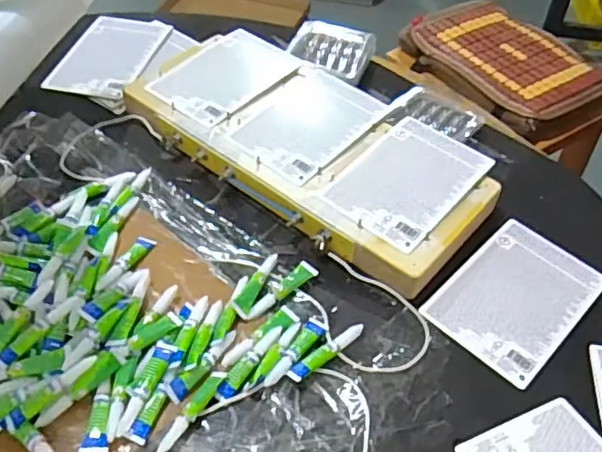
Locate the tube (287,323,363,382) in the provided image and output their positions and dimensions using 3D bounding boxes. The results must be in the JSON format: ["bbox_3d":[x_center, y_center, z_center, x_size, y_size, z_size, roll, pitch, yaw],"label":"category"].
[{"bbox_3d":[0.024,0.112,0.552,0.080,0.011,0.015,-31,56,-25],"label":"tube"}]

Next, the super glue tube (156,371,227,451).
[{"bbox_3d":[-0.092,0.157,0.519,0.013,0.010,0.087,24,52,19],"label":"super glue tube"}]

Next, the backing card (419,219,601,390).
[{"bbox_3d":[0.212,0.066,0.607,0.116,0.004,0.172,36,57,27],"label":"backing card"}]

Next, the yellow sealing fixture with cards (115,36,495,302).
[{"bbox_3d":[0.010,-0.096,0.718,0.416,0.043,0.207,32,55,25],"label":"yellow sealing fixture with cards"}]

